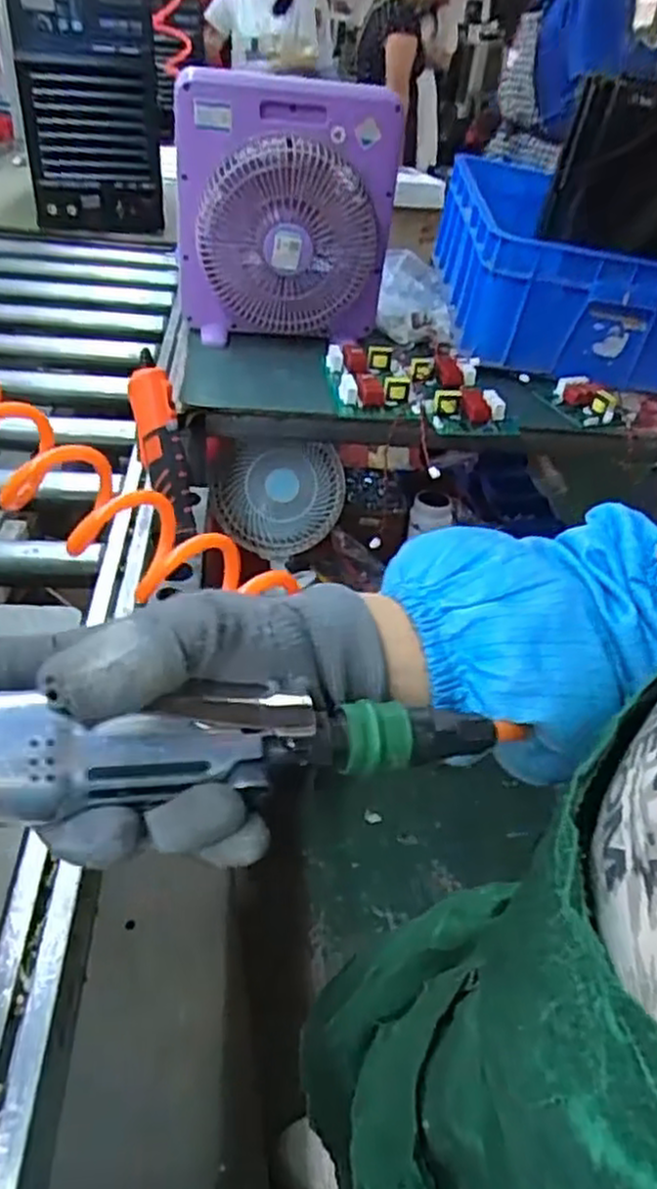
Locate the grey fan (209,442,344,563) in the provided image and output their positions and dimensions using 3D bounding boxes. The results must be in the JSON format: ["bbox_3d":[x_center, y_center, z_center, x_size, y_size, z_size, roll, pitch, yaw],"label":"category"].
[{"bbox_3d":[-0.070,-0.149,1.165,0.208,0.182,0.054,-11,41,-22],"label":"grey fan"}]

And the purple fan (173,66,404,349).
[{"bbox_3d":[-0.057,-0.526,1.073,0.311,0.340,0.094,0,38,-10],"label":"purple fan"}]

